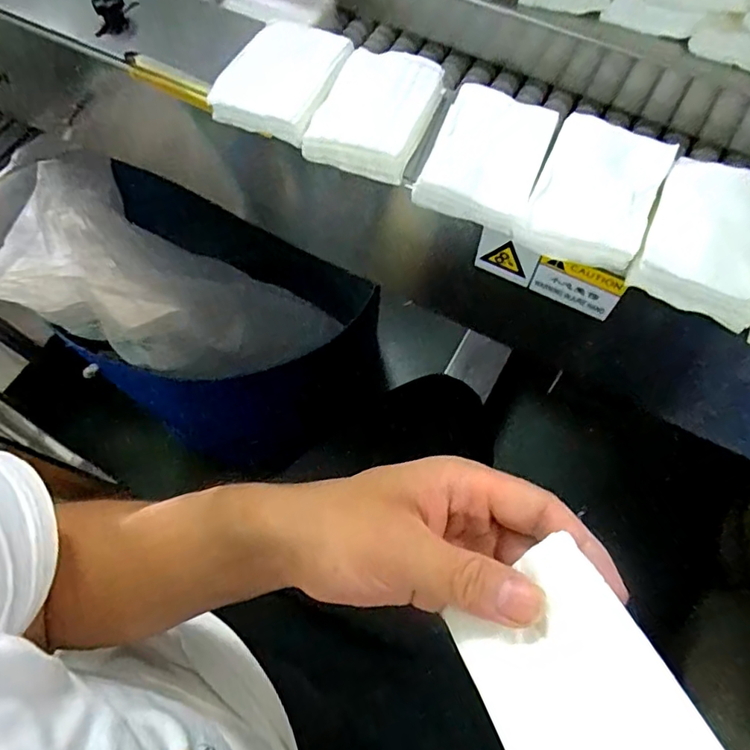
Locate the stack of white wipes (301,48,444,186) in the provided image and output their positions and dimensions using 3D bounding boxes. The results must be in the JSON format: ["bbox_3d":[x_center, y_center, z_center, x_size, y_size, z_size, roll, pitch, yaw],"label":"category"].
[{"bbox_3d":[0.001,-0.188,0.388,0.071,0.023,0.101,19,69,9],"label":"stack of white wipes"}]

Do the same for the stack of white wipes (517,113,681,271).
[{"bbox_3d":[0.146,-0.121,0.362,0.072,0.024,0.103,25,70,11],"label":"stack of white wipes"}]

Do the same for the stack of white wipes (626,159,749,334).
[{"bbox_3d":[0.210,-0.087,0.340,0.073,0.023,0.098,23,70,11],"label":"stack of white wipes"}]

